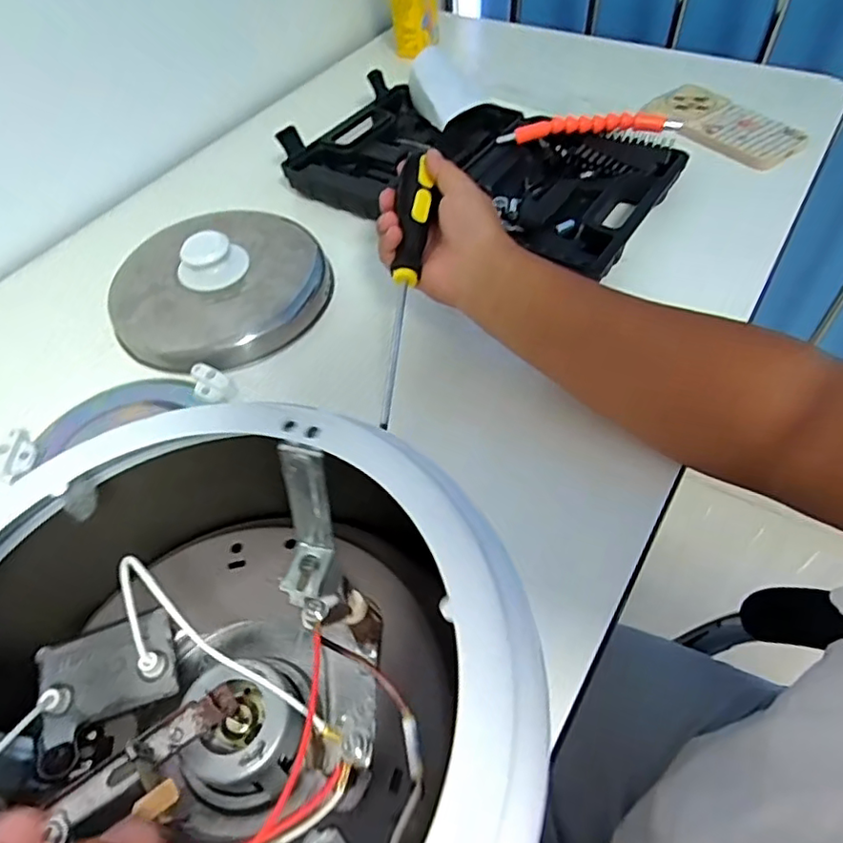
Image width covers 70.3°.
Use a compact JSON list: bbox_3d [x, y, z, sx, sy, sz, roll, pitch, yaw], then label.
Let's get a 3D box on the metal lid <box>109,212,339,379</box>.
[{"bbox_3d":[-0.162,-0.122,0.498,0.158,0.049,0.174,9,53,11],"label":"metal lid"}]

